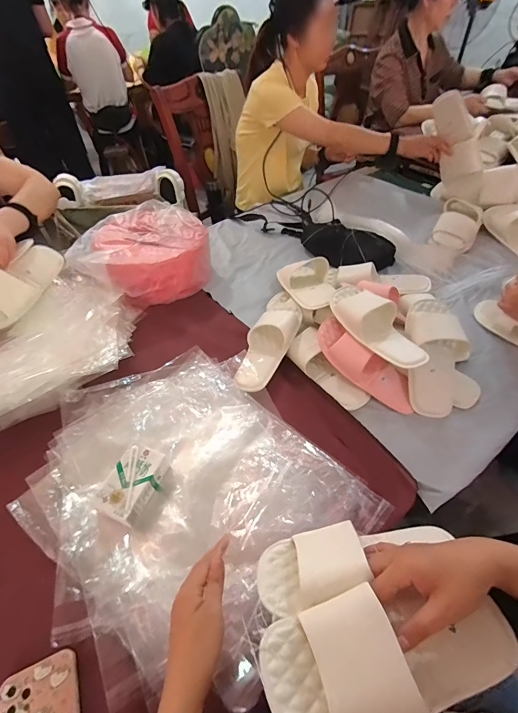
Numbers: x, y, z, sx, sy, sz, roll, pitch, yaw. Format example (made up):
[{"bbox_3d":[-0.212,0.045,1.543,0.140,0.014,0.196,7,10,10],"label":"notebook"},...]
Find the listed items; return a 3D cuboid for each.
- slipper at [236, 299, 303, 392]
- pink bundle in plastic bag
[{"bbox_3d":[0.020,-0.038,0.731,0.095,0.063,0.252,18,64,17],"label":"slipper"},{"bbox_3d":[-0.291,-0.266,0.895,0.306,0.135,0.277,-14,49,-10],"label":"pink bundle in plastic bag"}]

